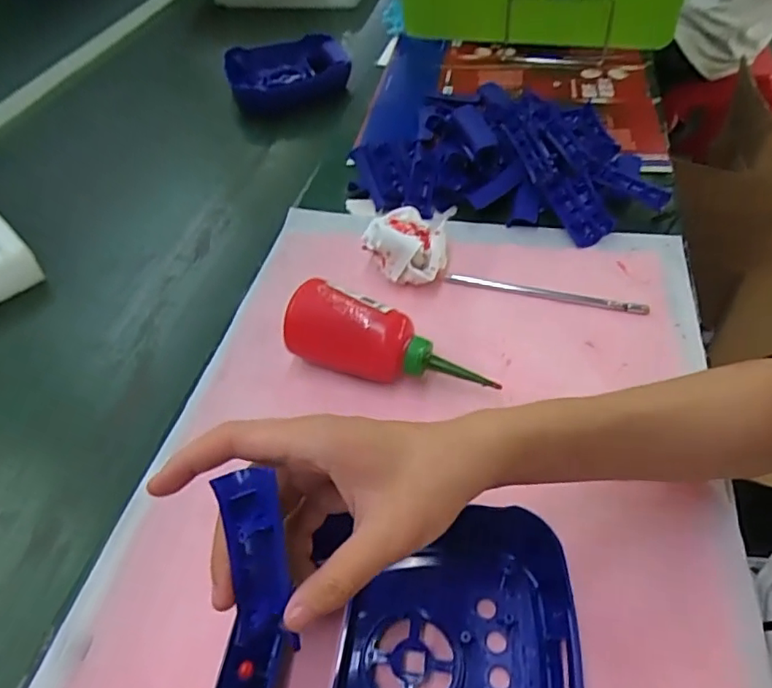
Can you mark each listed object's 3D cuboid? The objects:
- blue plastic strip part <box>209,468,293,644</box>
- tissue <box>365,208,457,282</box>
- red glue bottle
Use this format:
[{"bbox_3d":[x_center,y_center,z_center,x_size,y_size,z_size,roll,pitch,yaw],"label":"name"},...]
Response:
[{"bbox_3d":[-0.058,0.093,0.253,0.026,0.014,0.072,-6,91,-2],"label":"blue plastic strip part"},{"bbox_3d":[0.018,-0.090,0.527,0.076,0.055,0.057,5,48,8],"label":"tissue"},{"bbox_3d":[0.000,-0.001,0.446,0.167,0.057,0.053,18,51,19],"label":"red glue bottle"}]

